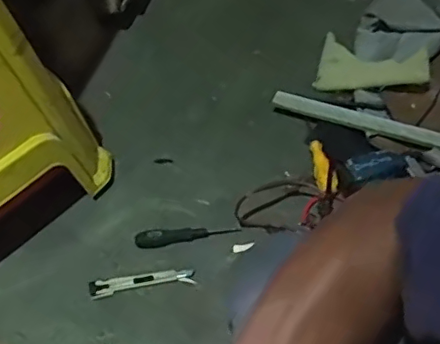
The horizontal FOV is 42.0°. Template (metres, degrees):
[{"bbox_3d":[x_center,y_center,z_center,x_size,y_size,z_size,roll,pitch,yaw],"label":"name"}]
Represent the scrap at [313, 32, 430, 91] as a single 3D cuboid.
[{"bbox_3d":[0.289,-0.204,1.080,0.198,0.043,0.117,11,55,12],"label":"scrap"}]

